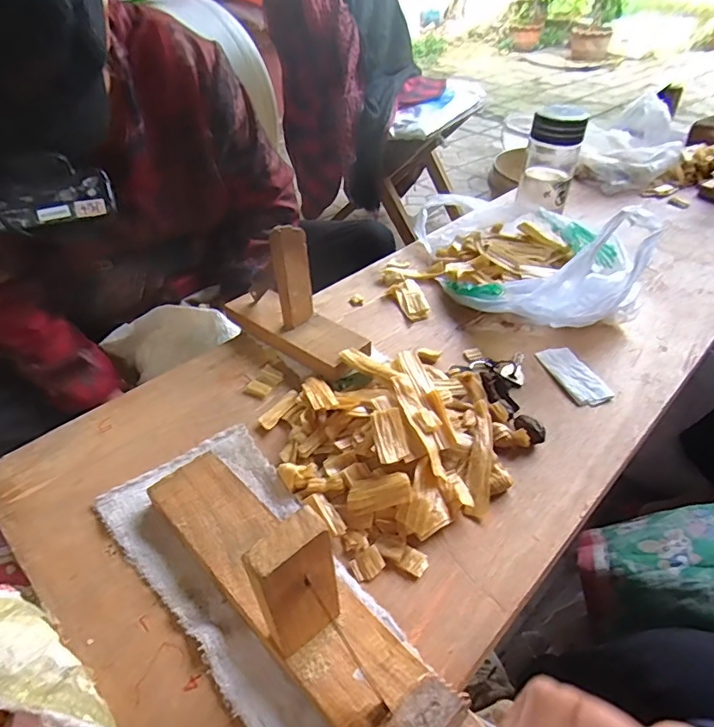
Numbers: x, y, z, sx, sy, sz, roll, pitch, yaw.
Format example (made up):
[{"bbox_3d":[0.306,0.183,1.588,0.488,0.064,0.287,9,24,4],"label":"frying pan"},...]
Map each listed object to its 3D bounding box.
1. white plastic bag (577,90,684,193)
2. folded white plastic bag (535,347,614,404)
[{"bbox_3d":[0.500,-0.396,0.918,0.144,0.116,0.196,28,46,26],"label":"white plastic bag"},{"bbox_3d":[0.227,0.010,0.532,0.043,0.004,0.084,-9,42,-14],"label":"folded white plastic bag"}]

